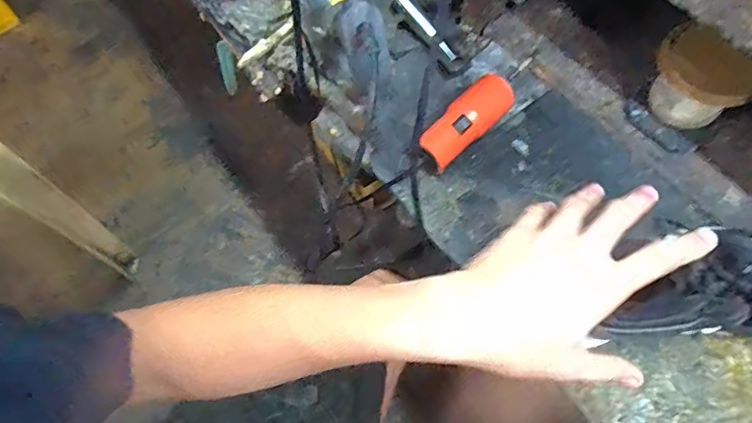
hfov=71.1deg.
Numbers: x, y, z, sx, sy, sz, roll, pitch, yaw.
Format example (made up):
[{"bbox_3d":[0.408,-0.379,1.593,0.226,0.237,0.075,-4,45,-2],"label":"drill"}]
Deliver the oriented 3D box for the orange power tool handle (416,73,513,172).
[{"bbox_3d":[0.093,-0.090,0.544,0.040,0.044,0.120,41,73,18],"label":"orange power tool handle"}]

